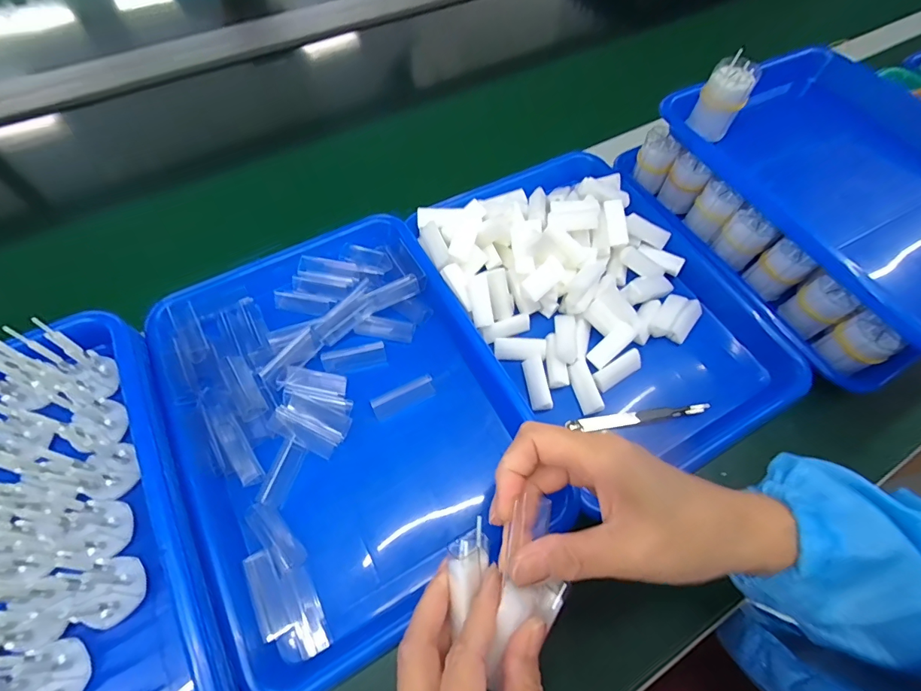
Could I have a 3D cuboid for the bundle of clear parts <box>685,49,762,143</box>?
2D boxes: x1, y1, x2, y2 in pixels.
[{"bbox_3d":[0.253,-0.237,0.422,0.030,0.064,0.040,-37,69,-19],"label":"bundle of clear parts"}]

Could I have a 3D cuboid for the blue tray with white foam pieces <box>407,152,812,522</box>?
[{"bbox_3d":[0.131,-0.046,0.412,0.241,0.064,0.320,-26,65,-15],"label":"blue tray with white foam pieces"}]

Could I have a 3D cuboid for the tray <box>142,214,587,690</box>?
[{"bbox_3d":[-0.093,0.048,0.359,0.246,0.038,0.321,-26,65,-15],"label":"tray"}]

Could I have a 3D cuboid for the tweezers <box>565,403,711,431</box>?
[{"bbox_3d":[0.152,0.062,0.371,0.118,0.014,0.011,-5,62,-4],"label":"tweezers"}]

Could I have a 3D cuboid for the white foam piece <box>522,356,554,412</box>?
[{"bbox_3d":[0.067,0.033,0.380,0.018,0.011,0.046,-8,62,-6],"label":"white foam piece"}]

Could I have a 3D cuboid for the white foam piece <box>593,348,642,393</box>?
[{"bbox_3d":[0.140,0.023,0.392,0.047,0.020,0.018,-28,66,-16],"label":"white foam piece"}]

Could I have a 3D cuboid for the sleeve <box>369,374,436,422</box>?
[{"bbox_3d":[-0.048,0.044,0.372,0.054,0.004,0.021,-23,65,-14],"label":"sleeve"}]

